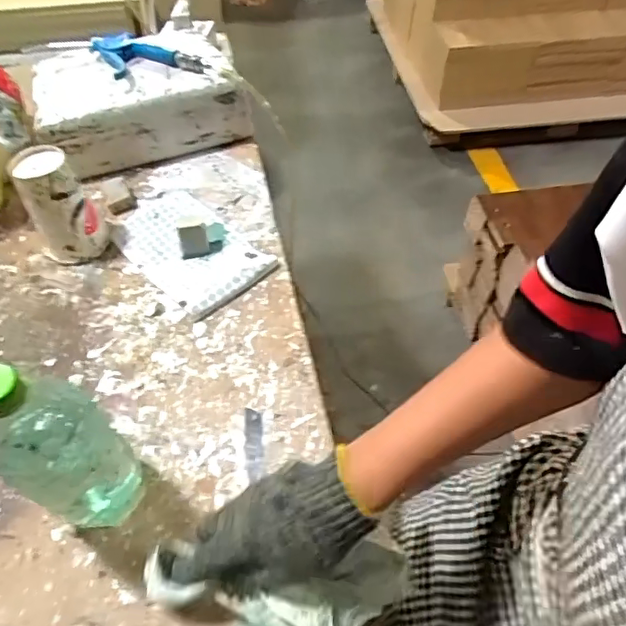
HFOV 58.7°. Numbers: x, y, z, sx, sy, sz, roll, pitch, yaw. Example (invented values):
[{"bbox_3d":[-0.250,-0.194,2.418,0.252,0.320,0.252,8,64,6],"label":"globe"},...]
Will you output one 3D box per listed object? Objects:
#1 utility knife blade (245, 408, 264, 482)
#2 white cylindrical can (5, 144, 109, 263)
[{"bbox_3d":[-0.057,0.124,0.535,0.018,0.004,0.072,-7,51,0],"label":"utility knife blade"},{"bbox_3d":[-0.306,-0.130,0.675,0.069,0.125,0.065,-3,51,3],"label":"white cylindrical can"}]

